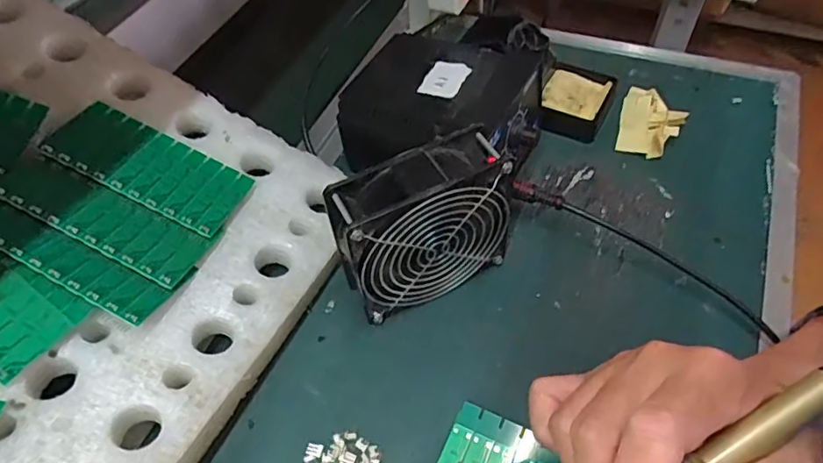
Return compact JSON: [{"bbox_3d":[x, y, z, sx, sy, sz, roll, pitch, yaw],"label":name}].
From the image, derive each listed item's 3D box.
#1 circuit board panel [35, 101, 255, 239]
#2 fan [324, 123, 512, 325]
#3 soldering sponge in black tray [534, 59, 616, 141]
[{"bbox_3d":[-0.194,-0.049,0.418,0.140,0.011,0.063,28,55,2],"label":"circuit board panel"},{"bbox_3d":[0.006,0.003,0.399,0.121,0.124,0.045,-26,55,-15],"label":"fan"},{"bbox_3d":[0.154,-0.120,0.535,0.061,0.032,0.079,16,55,15],"label":"soldering sponge in black tray"}]

